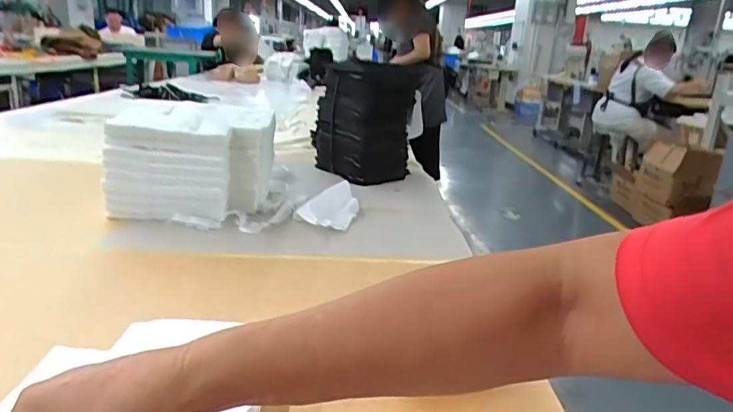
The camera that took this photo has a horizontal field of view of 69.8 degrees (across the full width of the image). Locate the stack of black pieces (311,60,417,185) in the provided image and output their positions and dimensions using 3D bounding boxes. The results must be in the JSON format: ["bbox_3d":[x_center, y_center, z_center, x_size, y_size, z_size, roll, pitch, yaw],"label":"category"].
[{"bbox_3d":[-0.006,-0.175,1.110,0.198,0.237,0.160,3,17,0],"label":"stack of black pieces"}]

